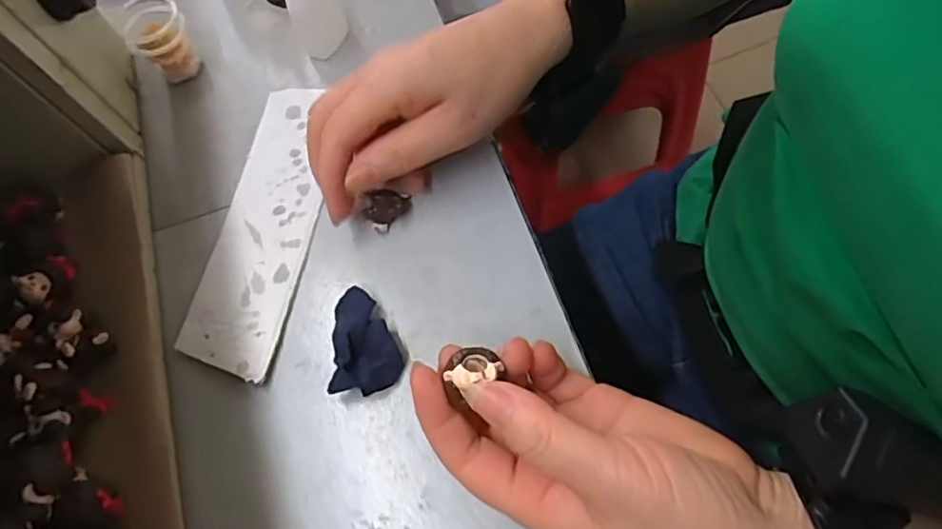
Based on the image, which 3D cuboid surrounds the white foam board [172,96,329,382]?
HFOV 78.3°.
[{"bbox_3d":[-0.117,-0.026,0.335,0.055,0.005,0.181,4,65,6],"label":"white foam board"}]

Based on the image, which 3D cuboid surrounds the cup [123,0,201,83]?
[{"bbox_3d":[-0.199,-0.146,0.373,0.034,0.037,0.040,-30,67,-7],"label":"cup"}]

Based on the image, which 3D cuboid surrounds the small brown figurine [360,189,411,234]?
[{"bbox_3d":[-0.046,-0.032,0.321,0.028,0.017,0.017,-28,66,-13],"label":"small brown figurine"}]

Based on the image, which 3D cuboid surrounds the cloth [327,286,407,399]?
[{"bbox_3d":[-0.052,0.038,0.293,0.033,0.015,0.052,-2,63,0],"label":"cloth"}]

